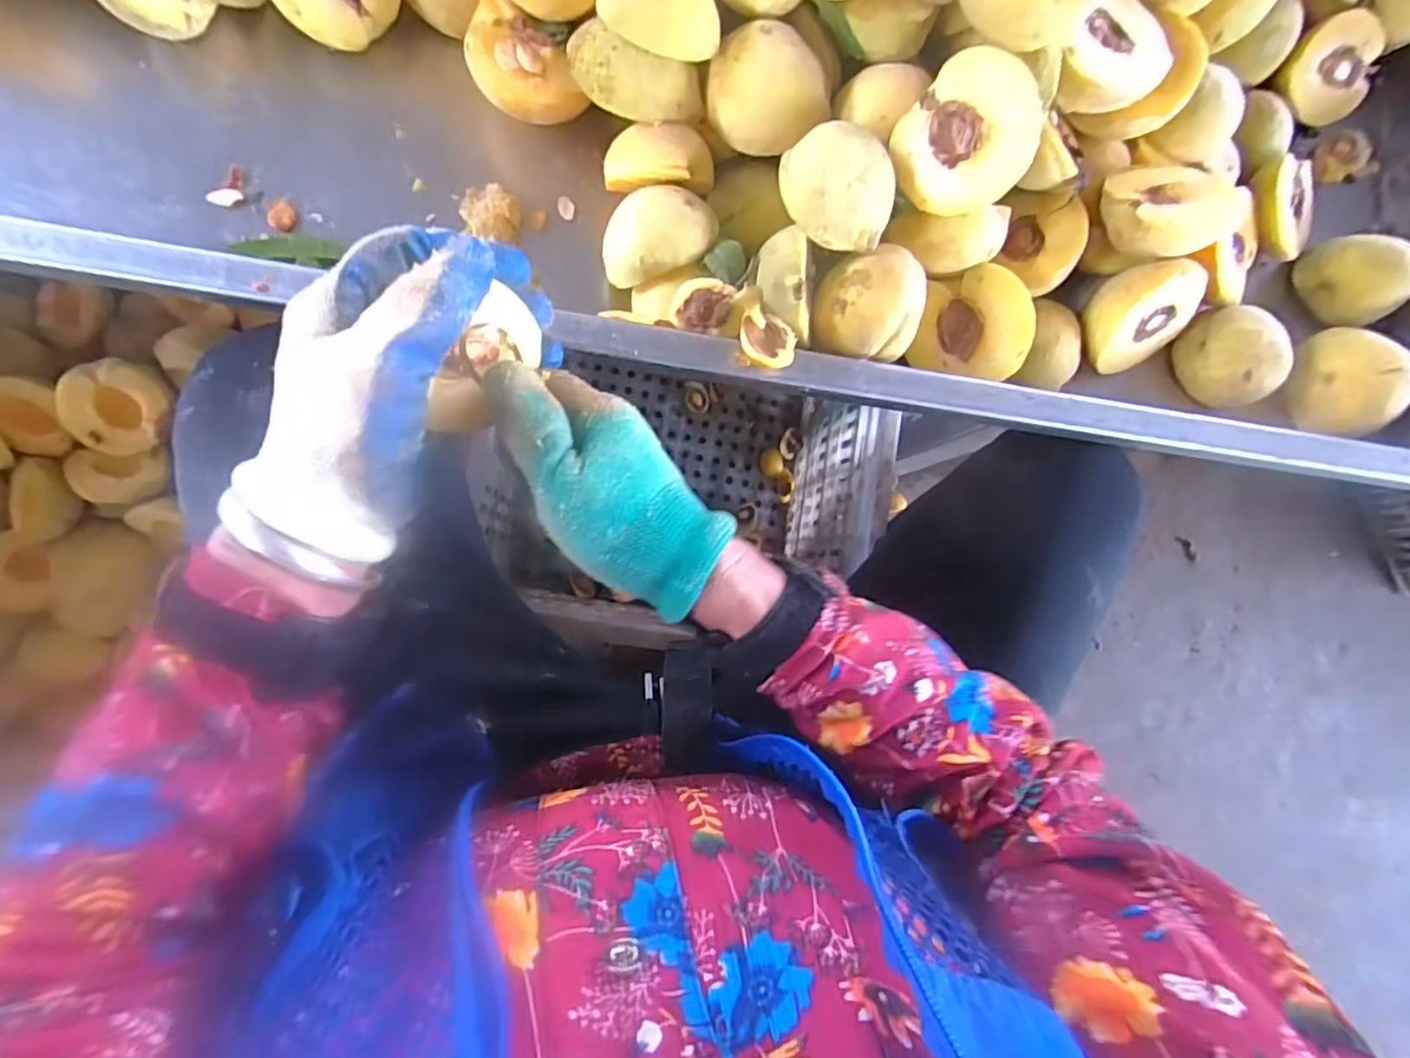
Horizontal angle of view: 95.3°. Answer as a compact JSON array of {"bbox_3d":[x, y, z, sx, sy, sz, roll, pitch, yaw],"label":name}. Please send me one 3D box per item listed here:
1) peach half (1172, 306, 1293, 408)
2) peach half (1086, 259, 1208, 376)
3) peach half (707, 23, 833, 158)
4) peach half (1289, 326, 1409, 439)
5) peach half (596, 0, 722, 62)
[{"bbox_3d":[0.341,-0.111,0.416,0.050,0.032,0.060,-13,89,-9],"label":"peach half"},{"bbox_3d":[0.272,-0.141,0.408,0.063,0.065,0.037,-16,45,-2],"label":"peach half"},{"bbox_3d":[0.031,-0.234,0.341,0.050,0.033,0.060,-37,92,-9],"label":"peach half"},{"bbox_3d":[0.427,-0.098,0.426,0.041,0.049,0.068,0,86,-9],"label":"peach half"},{"bbox_3d":[-0.024,-0.259,0.323,0.058,0.025,0.045,38,82,-5],"label":"peach half"}]

